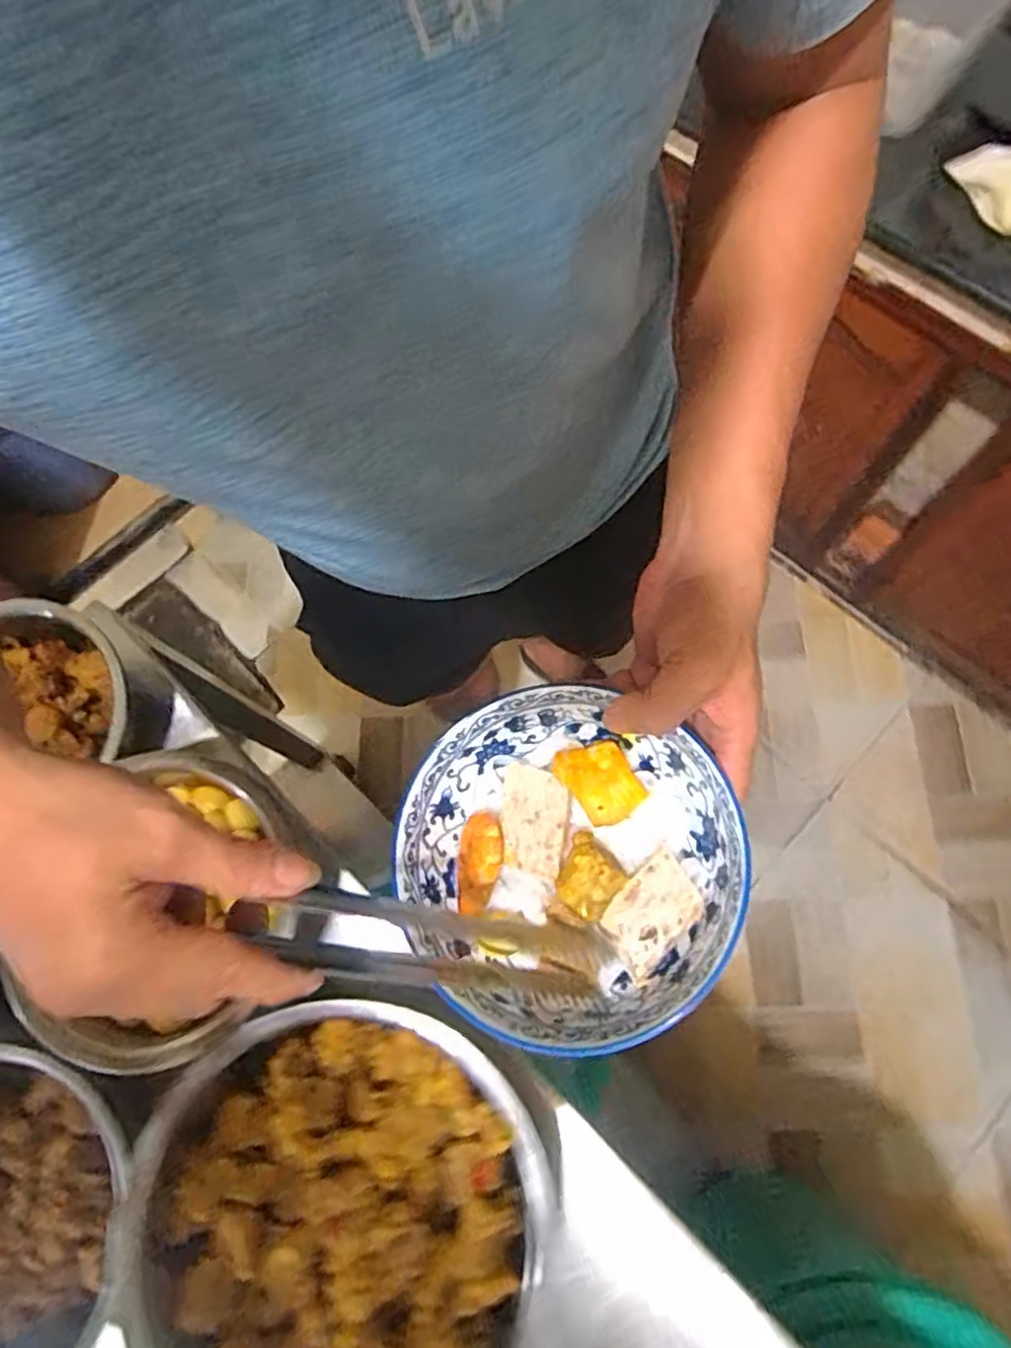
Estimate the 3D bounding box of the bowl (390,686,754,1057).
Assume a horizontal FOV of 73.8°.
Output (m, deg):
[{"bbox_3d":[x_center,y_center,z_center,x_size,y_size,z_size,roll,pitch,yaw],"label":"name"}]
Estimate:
[{"bbox_3d":[0.027,0.096,0.340,0.164,0.067,0.157,-1,64,2],"label":"bowl"}]

